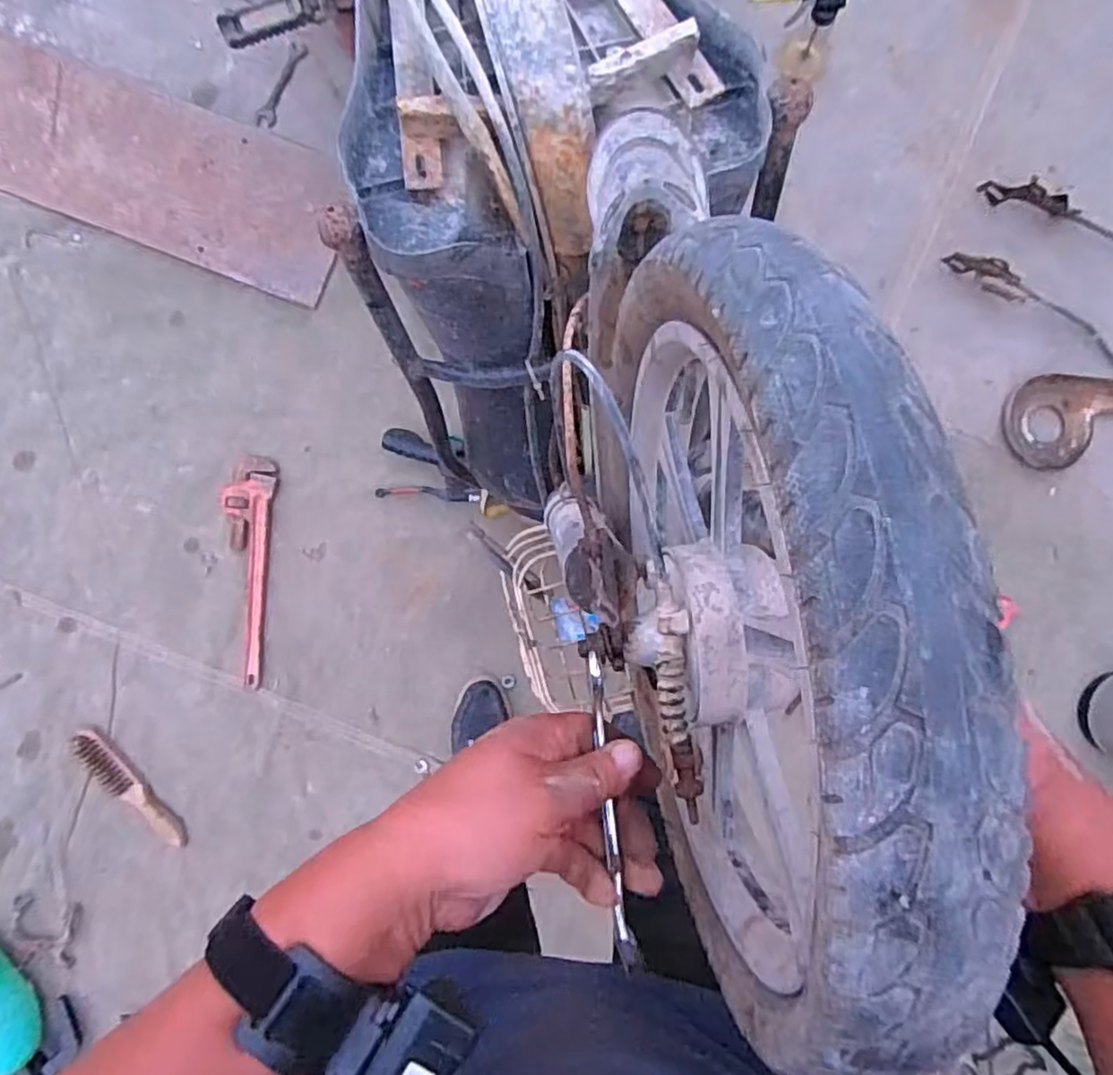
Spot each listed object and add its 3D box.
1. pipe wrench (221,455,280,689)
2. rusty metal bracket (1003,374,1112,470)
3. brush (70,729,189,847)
[{"bbox_3d":[-0.538,0.059,1.151,0.083,0.034,0.397,6,92,-4],"label":"pipe wrench"},{"bbox_3d":[1.028,-0.197,1.204,0.464,0.035,0.161,4,92,-3],"label":"rusty metal bracket"},{"bbox_3d":[-0.725,0.430,1.137,0.063,0.035,0.257,-40,95,-2],"label":"brush"}]

